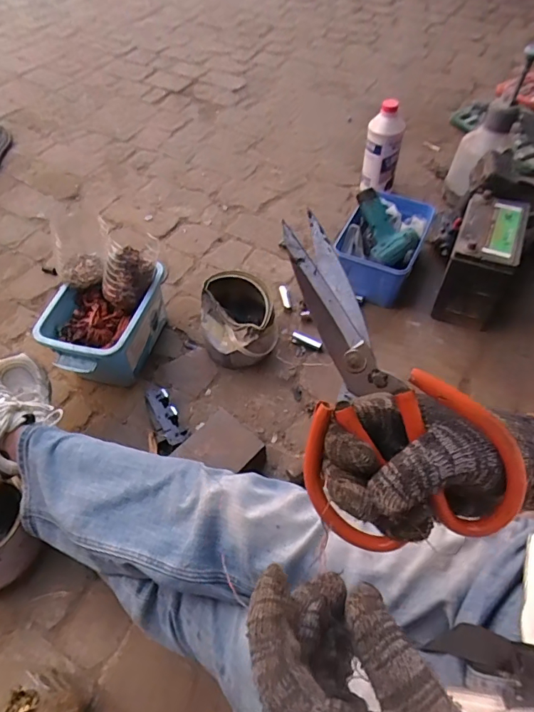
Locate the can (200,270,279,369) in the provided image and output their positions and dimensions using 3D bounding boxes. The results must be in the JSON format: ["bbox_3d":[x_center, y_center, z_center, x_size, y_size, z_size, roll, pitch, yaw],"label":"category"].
[{"bbox_3d":[-0.061,-0.070,0.971,0.154,0.164,0.144,-1,54,2],"label":"can"}]

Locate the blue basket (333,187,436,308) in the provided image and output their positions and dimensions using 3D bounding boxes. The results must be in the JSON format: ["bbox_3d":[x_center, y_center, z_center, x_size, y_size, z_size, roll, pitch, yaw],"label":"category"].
[{"bbox_3d":[0.269,-0.259,1.097,0.175,0.164,0.220,22,58,17],"label":"blue basket"}]

